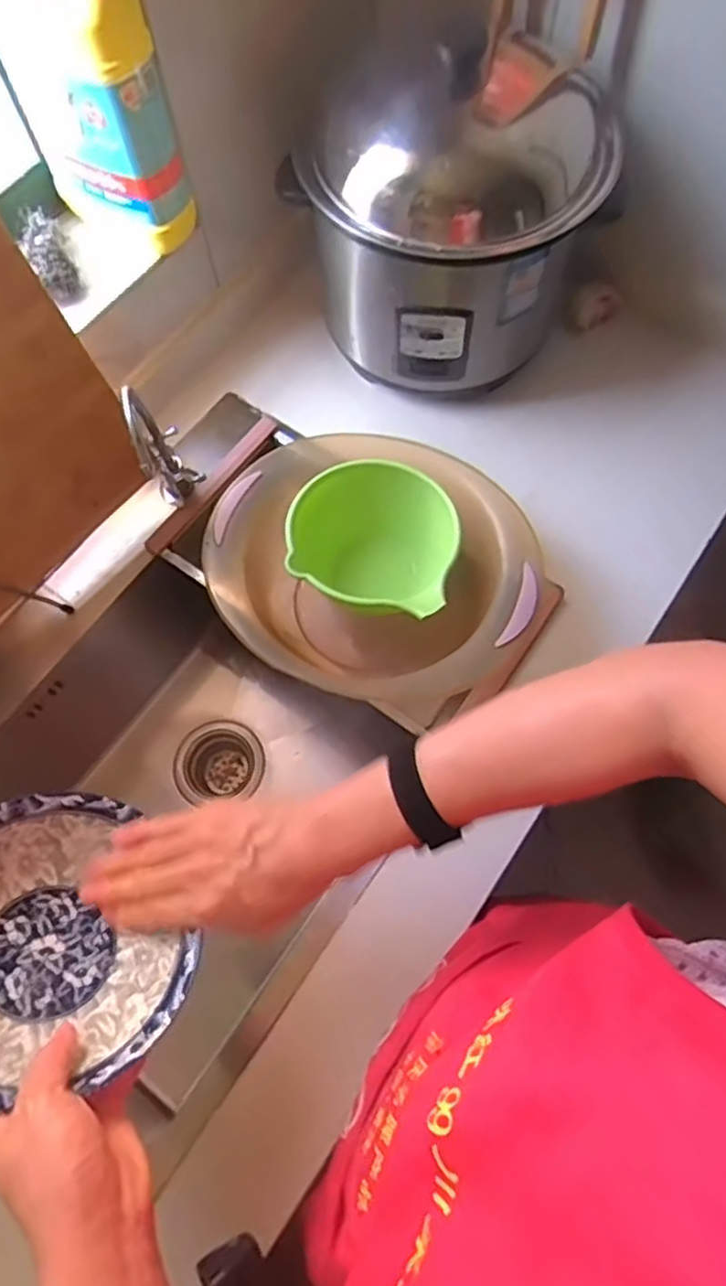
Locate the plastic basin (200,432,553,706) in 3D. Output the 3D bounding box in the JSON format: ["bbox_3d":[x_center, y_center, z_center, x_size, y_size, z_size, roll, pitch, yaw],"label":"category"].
[{"bbox_3d":[0.008,-0.071,0.675,0.306,0.120,0.270,29,72,12],"label":"plastic basin"}]

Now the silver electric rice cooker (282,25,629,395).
[{"bbox_3d":[0.093,-0.413,0.677,0.244,0.259,0.205,-37,72,-12],"label":"silver electric rice cooker"}]

